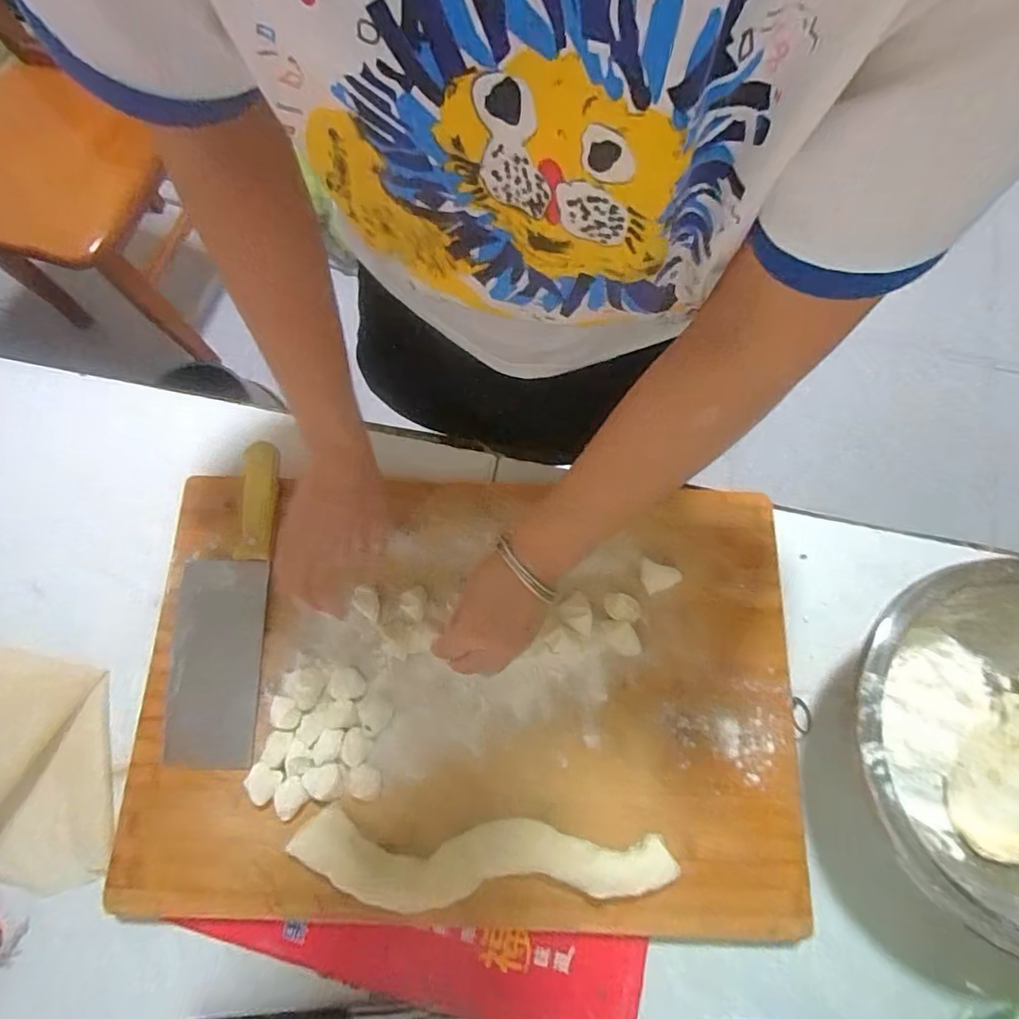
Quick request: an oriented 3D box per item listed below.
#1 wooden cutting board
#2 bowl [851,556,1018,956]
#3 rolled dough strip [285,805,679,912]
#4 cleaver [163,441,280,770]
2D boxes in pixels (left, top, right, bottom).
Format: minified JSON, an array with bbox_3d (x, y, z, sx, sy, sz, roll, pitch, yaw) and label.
[{"bbox_3d":[-0.040,0.155,0.487,0.557,0.033,0.363,2,71,3],"label":"wooden cutting board"},{"bbox_3d":[0.392,0.186,0.443,0.261,0.113,0.259,0,75,0],"label":"bowl"},{"bbox_3d":[-0.021,0.279,0.438,0.288,0.026,0.061,4,75,1],"label":"rolled dough strip"},{"bbox_3d":[-0.260,0.082,0.503,0.081,0.017,0.280,0,81,1],"label":"cleaver"}]

